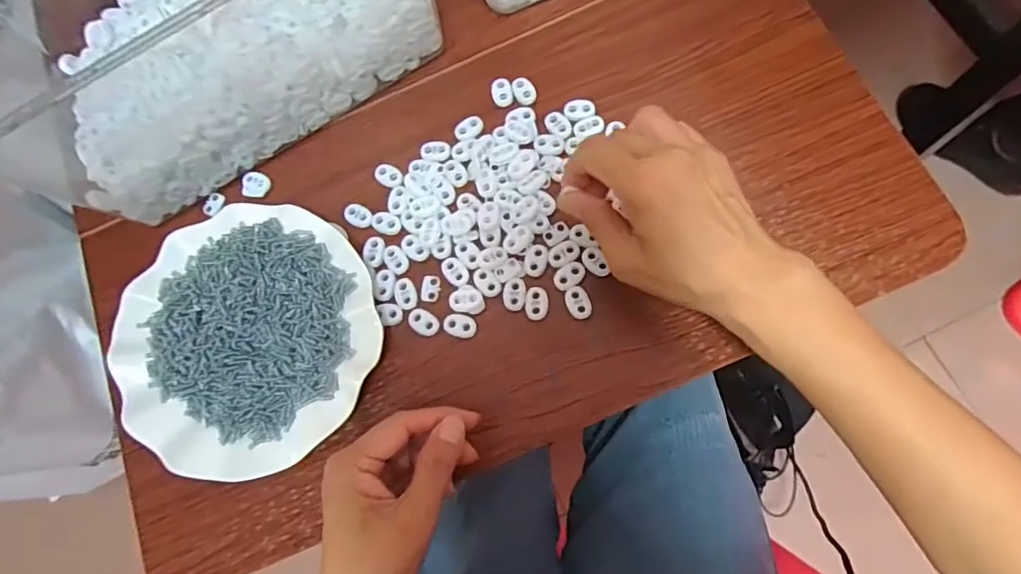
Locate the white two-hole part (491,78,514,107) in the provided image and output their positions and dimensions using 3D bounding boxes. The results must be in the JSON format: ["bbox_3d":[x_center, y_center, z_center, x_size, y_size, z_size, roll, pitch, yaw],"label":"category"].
[{"bbox_3d":[-0.007,-0.150,0.424,0.015,0.004,0.022,-12,75,4],"label":"white two-hole part"}]

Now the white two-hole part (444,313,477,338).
[{"bbox_3d":[-0.034,0.027,0.377,0.022,0.004,0.015,14,79,10],"label":"white two-hole part"}]

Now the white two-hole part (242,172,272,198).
[{"bbox_3d":[-0.200,-0.080,0.432,0.019,0.008,0.021,5,77,9],"label":"white two-hole part"}]

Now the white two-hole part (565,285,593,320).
[{"bbox_3d":[0.046,0.011,0.372,0.016,0.006,0.023,-25,75,1],"label":"white two-hole part"}]

